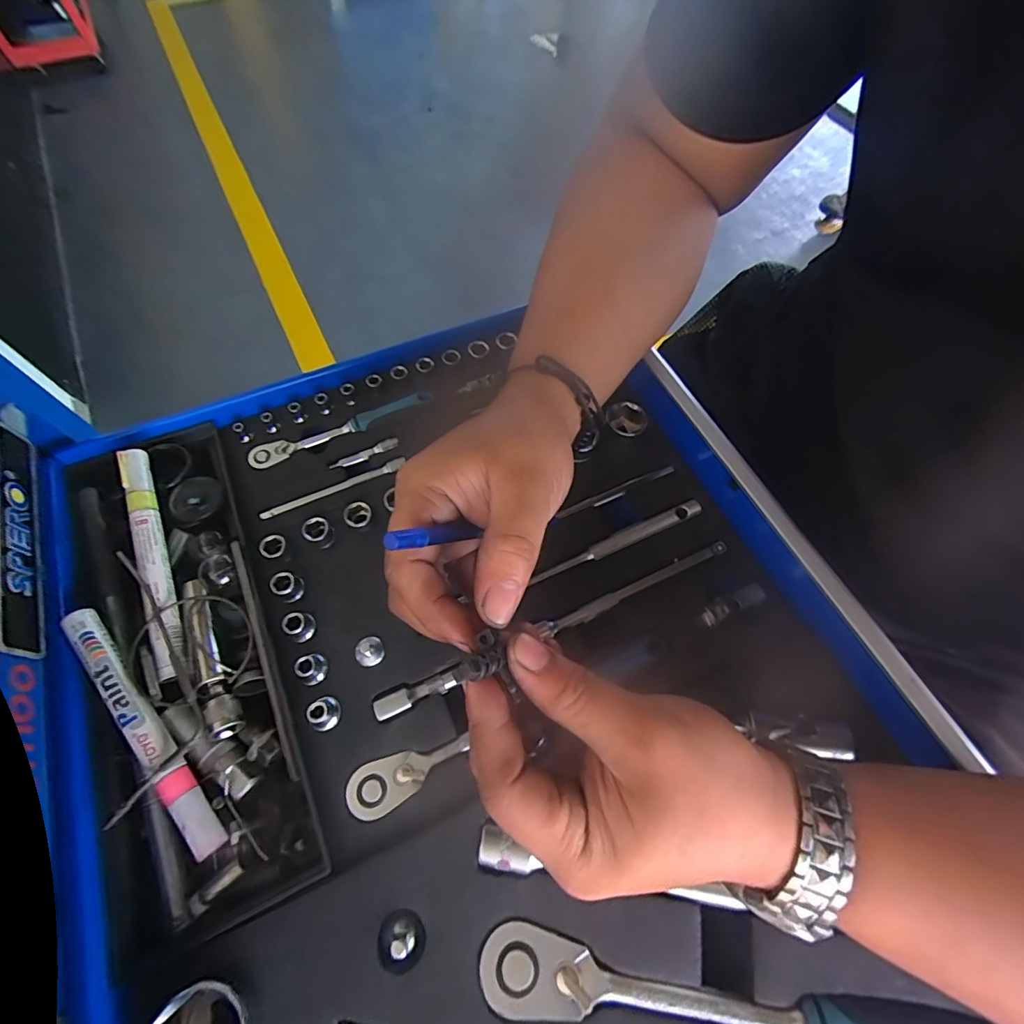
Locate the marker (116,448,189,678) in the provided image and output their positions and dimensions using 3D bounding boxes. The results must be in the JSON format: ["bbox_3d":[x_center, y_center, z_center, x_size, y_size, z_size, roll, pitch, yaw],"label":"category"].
[{"bbox_3d":[-0.208,0.026,0.277,0.015,0.014,0.139,-20,73,-13],"label":"marker"}]

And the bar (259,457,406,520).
[{"bbox_3d":[-0.119,-0.016,0.321,0.096,0.004,0.007,-22,87,-11],"label":"bar"}]

